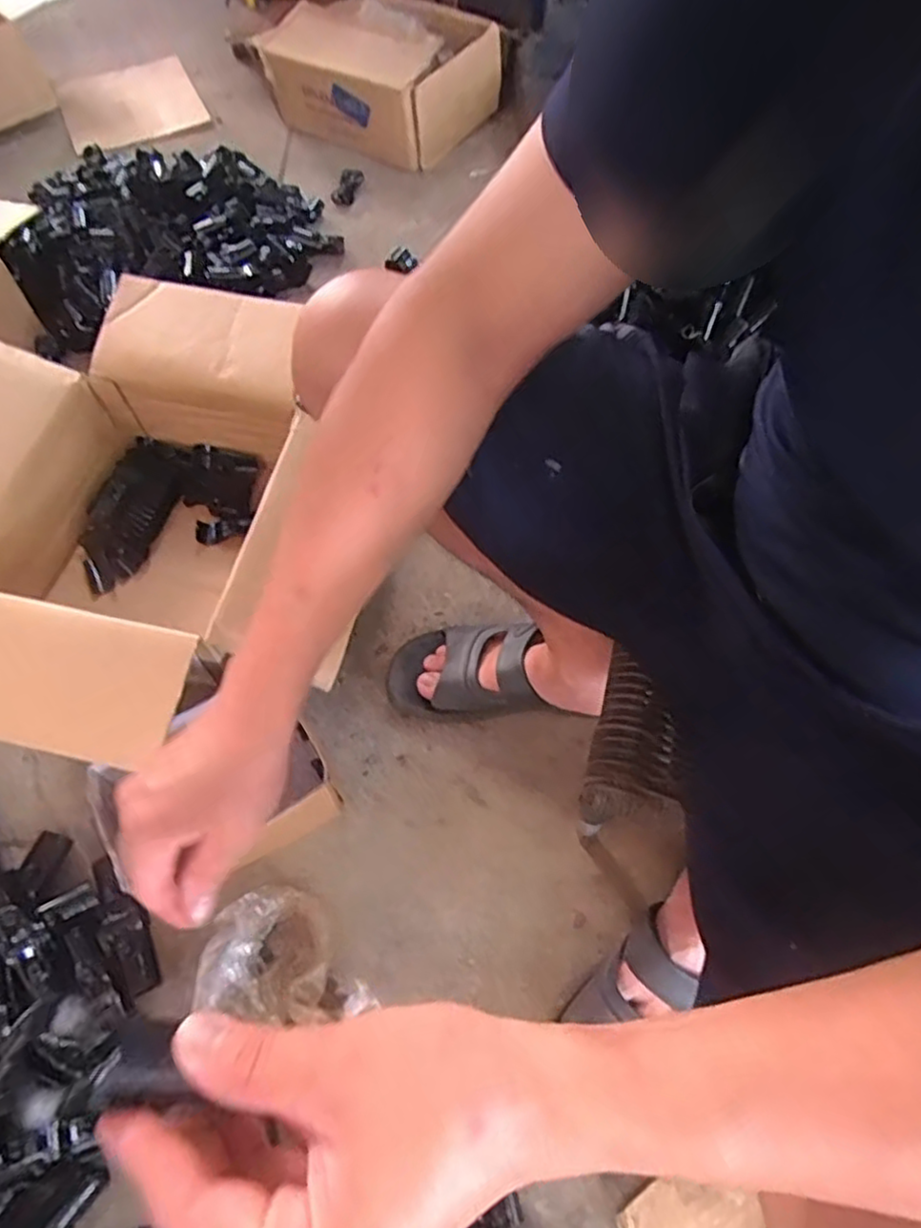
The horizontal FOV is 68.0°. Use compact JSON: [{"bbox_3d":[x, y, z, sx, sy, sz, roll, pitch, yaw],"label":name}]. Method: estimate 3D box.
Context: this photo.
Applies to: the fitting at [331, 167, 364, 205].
[{"bbox_3d":[-0.202,-0.767,1.228,0.040,0.017,0.095,11,62,5],"label":"fitting"}]

